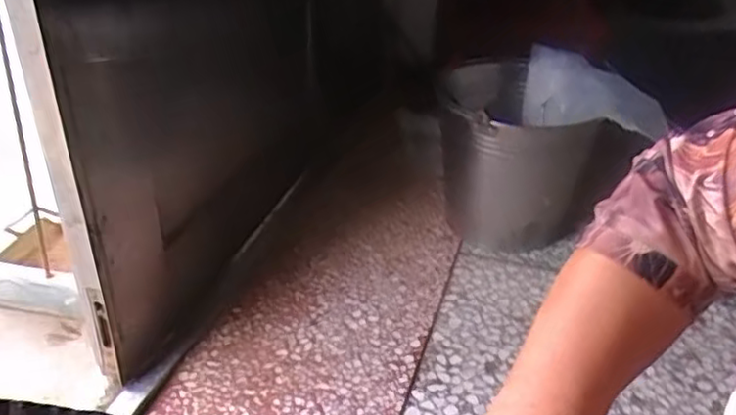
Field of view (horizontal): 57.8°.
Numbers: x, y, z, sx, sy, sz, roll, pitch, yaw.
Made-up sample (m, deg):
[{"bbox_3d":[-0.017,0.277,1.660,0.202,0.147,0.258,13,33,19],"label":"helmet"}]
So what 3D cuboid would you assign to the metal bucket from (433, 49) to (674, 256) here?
[{"bbox_3d":[0.332,-0.106,1.335,0.363,0.309,0.363,0,28,0],"label":"metal bucket"}]

